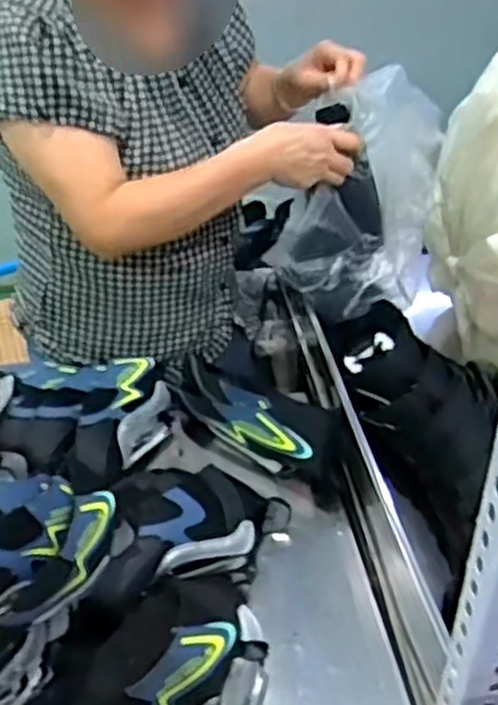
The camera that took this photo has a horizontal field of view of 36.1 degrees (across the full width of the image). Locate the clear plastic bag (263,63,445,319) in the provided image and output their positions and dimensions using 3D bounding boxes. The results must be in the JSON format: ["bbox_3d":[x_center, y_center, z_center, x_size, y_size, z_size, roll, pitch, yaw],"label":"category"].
[{"bbox_3d":[0.147,-0.223,1.013,0.184,0.266,0.270,9,39,16],"label":"clear plastic bag"}]

